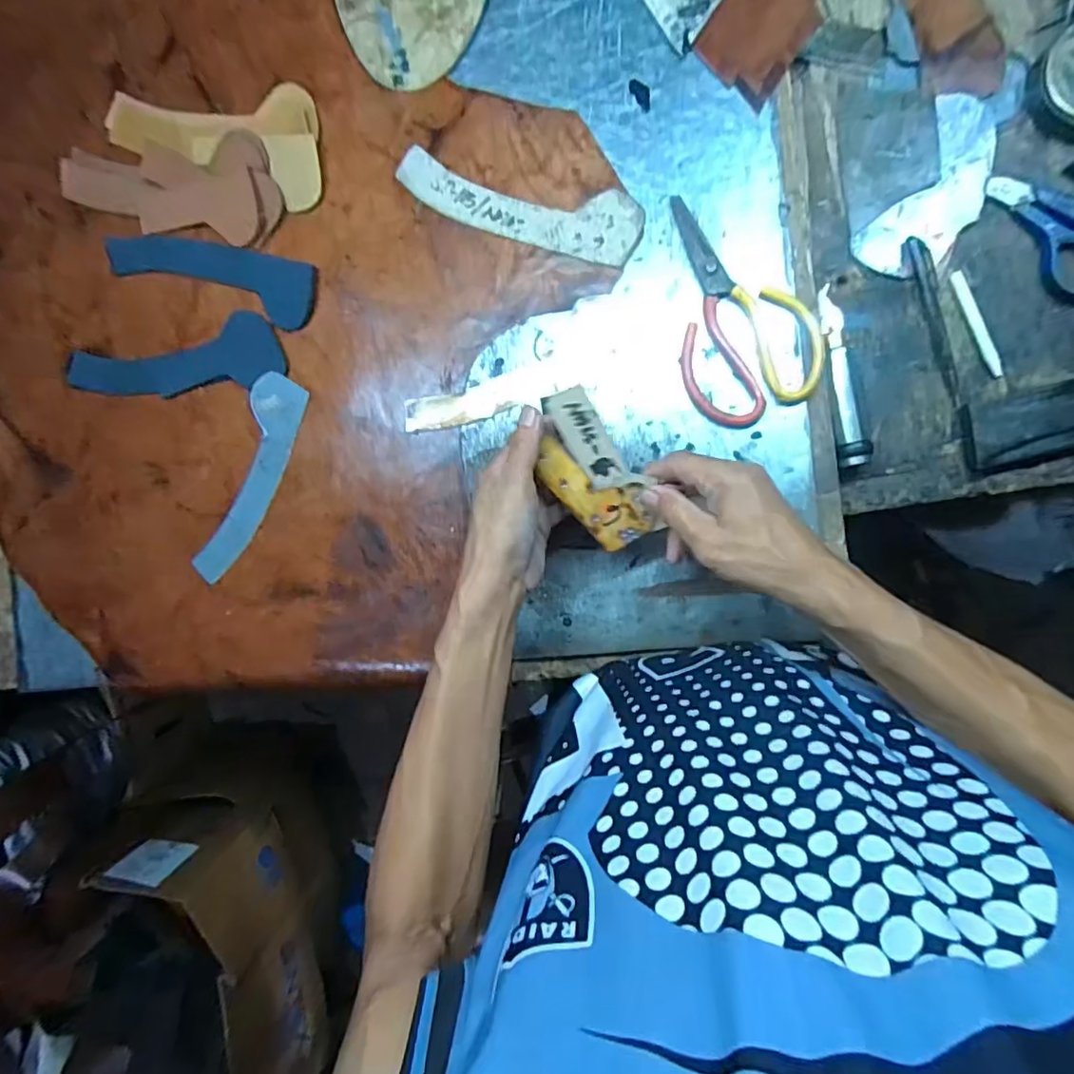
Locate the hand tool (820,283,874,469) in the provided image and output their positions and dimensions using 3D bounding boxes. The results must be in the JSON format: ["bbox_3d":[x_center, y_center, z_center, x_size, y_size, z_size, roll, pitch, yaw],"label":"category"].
[{"bbox_3d":[0.236,-0.126,0.442,0.021,0.023,0.139,-8,93,8],"label":"hand tool"}]

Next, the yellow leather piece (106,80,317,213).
[{"bbox_3d":[-0.278,-0.366,0.501,0.217,0.014,0.098,23,96,7],"label":"yellow leather piece"}]

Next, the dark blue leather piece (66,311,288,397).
[{"bbox_3d":[-0.334,-0.164,0.522,0.218,0.005,0.063,-3,94,8],"label":"dark blue leather piece"}]

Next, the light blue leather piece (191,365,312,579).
[{"bbox_3d":[-0.266,-0.051,0.524,0.051,0.005,0.197,27,97,5],"label":"light blue leather piece"}]

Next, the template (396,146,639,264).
[{"bbox_3d":[-0.017,-0.275,0.471,0.207,0.004,0.053,19,96,6],"label":"template"}]

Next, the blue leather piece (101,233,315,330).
[{"bbox_3d":[-0.290,-0.235,0.508,0.197,0.009,0.054,17,100,8],"label":"blue leather piece"}]

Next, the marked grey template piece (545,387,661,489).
[{"bbox_3d":[0.038,-0.066,0.397,0.031,0.006,0.083,-31,107,25],"label":"marked grey template piece"}]

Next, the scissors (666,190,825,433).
[{"bbox_3d":[0.161,-0.180,0.444,0.099,0.019,0.182,-8,93,8],"label":"scissors"}]

